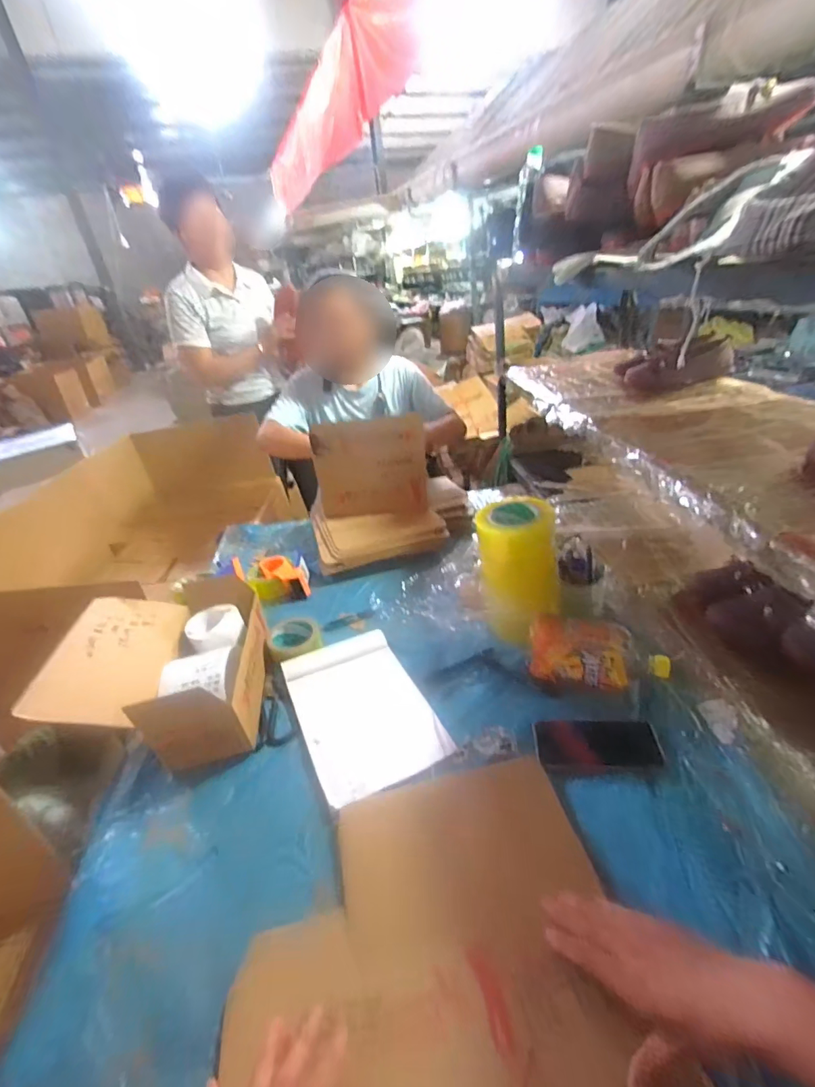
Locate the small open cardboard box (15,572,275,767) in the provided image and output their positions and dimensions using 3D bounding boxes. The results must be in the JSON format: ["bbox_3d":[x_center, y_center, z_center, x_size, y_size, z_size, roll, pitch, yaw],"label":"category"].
[{"bbox_3d":[-0.382,0.193,0.729,0.267,0.137,0.282,-9,31,-3],"label":"small open cardboard box"}]

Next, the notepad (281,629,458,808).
[{"bbox_3d":[-0.074,0.258,0.724,0.183,0.018,0.280,-17,38,-21],"label":"notepad"}]

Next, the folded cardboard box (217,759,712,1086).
[{"bbox_3d":[0.023,0.404,0.440,0.379,0.061,0.307,-12,31,-8],"label":"folded cardboard box"}]

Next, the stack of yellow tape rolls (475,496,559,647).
[{"bbox_3d":[0.192,0.046,0.787,0.133,0.206,0.144,-3,31,8],"label":"stack of yellow tape rolls"}]

